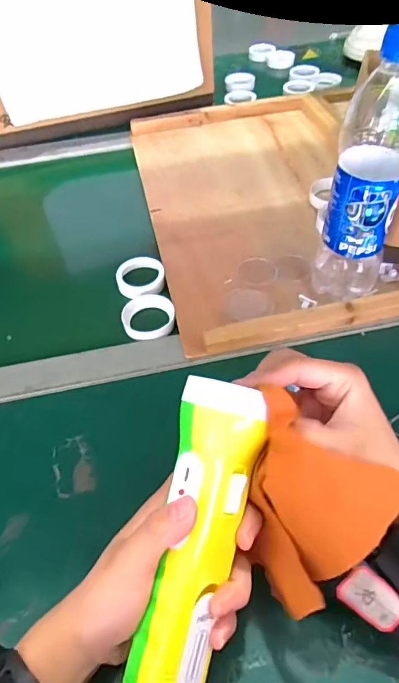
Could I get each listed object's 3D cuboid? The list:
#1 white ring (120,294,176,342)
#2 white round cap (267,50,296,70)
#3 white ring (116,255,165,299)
[{"bbox_3d":[-0.053,-0.026,0.465,0.053,0.014,0.059,-8,50,-2],"label":"white ring"},{"bbox_3d":[0.164,-0.567,0.898,0.054,0.022,0.054,7,51,10],"label":"white round cap"},{"bbox_3d":[-0.065,-0.071,0.498,0.053,0.014,0.058,-2,50,3],"label":"white ring"}]

